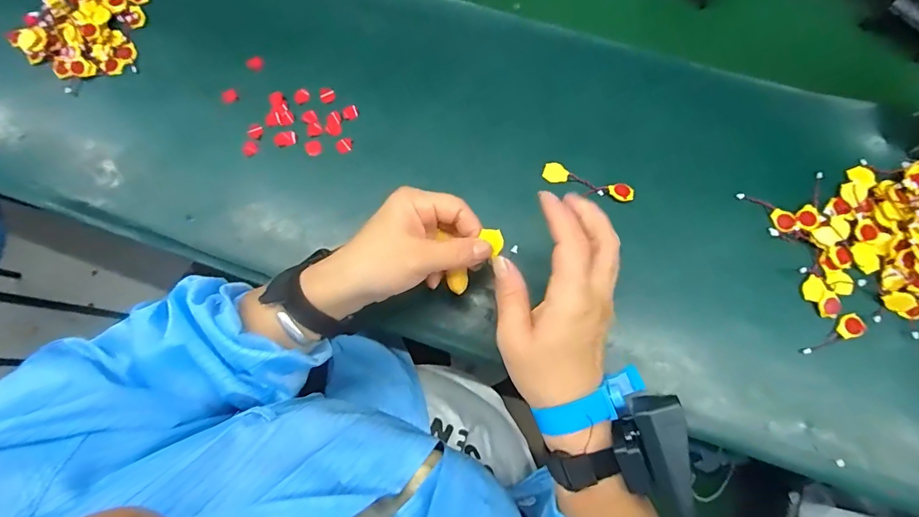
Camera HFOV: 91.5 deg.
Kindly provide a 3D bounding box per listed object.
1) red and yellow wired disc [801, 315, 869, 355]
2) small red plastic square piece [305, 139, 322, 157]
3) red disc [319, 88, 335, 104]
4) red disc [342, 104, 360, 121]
[{"bbox_3d":[0.336,0.071,0.403,0.059,0.010,0.020,-31,75,5],"label":"red and yellow wired disc"},{"bbox_3d":[-0.153,-0.115,0.468,0.016,0.006,0.014,-24,78,-8],"label":"small red plastic square piece"},{"bbox_3d":[-0.140,-0.173,0.473,0.016,0.004,0.015,-15,77,-5],"label":"red disc"},{"bbox_3d":[-0.114,-0.153,0.469,0.017,0.004,0.014,-24,78,-8],"label":"red disc"}]

